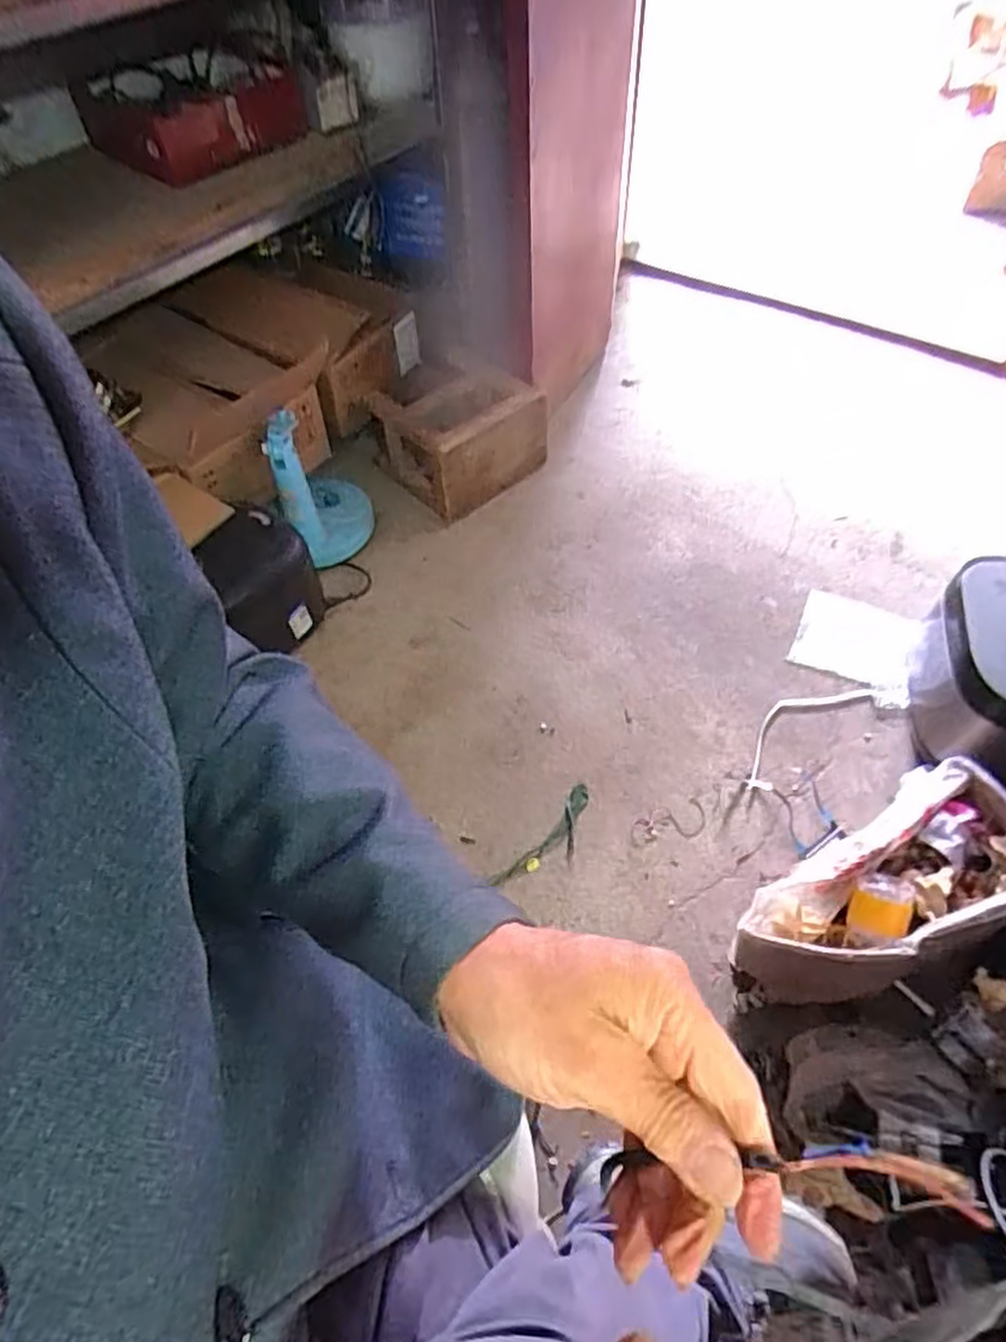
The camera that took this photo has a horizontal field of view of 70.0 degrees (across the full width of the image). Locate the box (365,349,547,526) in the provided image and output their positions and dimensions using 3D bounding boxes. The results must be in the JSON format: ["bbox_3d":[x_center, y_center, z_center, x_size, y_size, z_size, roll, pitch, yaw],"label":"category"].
[{"bbox_3d":[-0.089,-0.483,1.489,0.296,0.207,0.267,-37,60,-21],"label":"box"}]

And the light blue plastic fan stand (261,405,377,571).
[{"bbox_3d":[-0.338,-0.338,1.313,0.162,0.280,0.172,-15,55,-7],"label":"light blue plastic fan stand"}]

